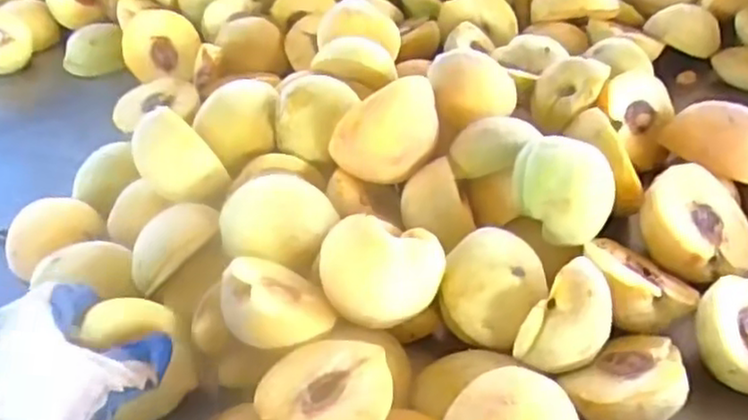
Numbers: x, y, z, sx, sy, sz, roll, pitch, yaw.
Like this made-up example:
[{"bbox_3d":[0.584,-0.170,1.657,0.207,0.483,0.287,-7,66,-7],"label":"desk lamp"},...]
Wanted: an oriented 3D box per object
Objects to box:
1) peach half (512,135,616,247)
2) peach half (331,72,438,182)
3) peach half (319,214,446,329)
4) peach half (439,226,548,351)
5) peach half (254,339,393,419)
[{"bbox_3d":[0.112,-0.012,0.422,0.057,0.046,0.050,14,48,19],"label":"peach half"},{"bbox_3d":[0.010,-0.050,0.445,0.068,0.053,0.030,-19,47,-13],"label":"peach half"},{"bbox_3d":[0.002,0.034,0.384,0.062,0.058,0.026,25,14,16],"label":"peach half"},{"bbox_3d":[0.064,0.040,0.387,0.058,0.024,0.058,-1,74,3],"label":"peach half"},{"bbox_3d":[-0.021,0.099,0.354,0.065,0.031,0.061,-3,45,3],"label":"peach half"}]

